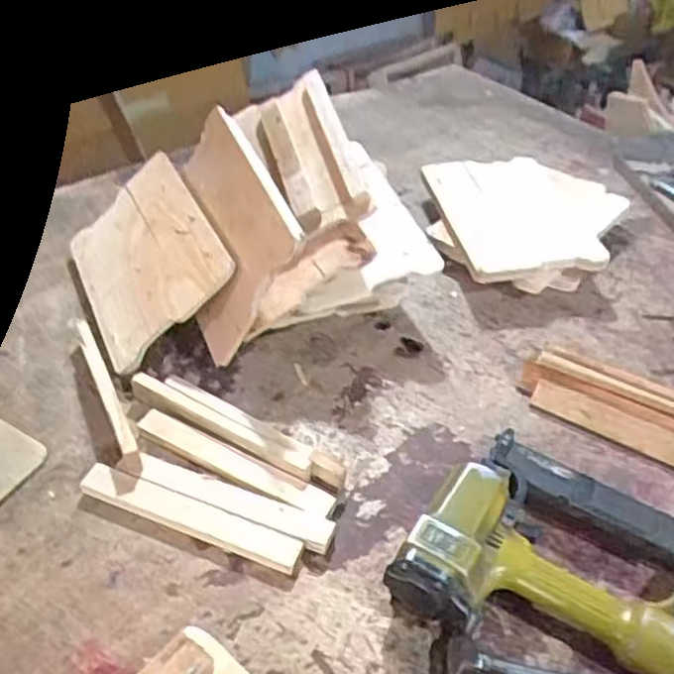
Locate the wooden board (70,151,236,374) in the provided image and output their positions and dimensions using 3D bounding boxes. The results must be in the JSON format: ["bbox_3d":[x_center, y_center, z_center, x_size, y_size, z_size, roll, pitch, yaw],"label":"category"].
[{"bbox_3d":[-0.255,-0.110,0.926,0.194,0.015,0.304,-42,48,7],"label":"wooden board"}]

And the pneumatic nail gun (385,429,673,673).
[{"bbox_3d":[0.225,0.210,0.636,0.283,0.071,0.226,26,47,23],"label":"pneumatic nail gun"}]

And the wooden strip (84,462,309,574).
[{"bbox_3d":[-0.143,0.172,0.691,0.227,0.019,0.033,17,44,14],"label":"wooden strip"}]

